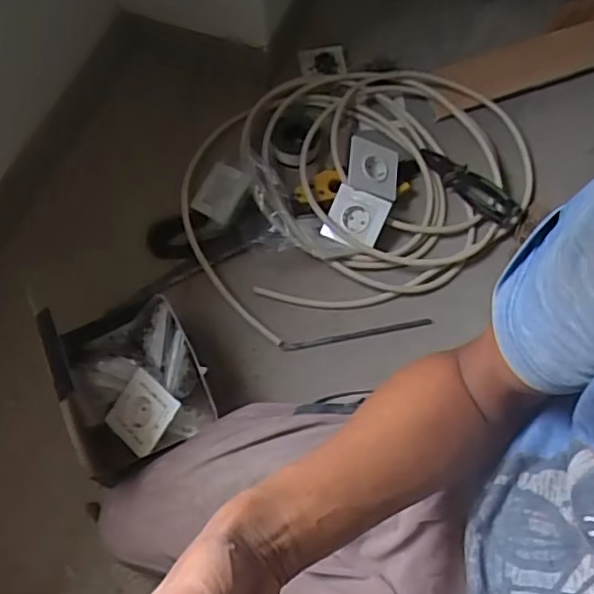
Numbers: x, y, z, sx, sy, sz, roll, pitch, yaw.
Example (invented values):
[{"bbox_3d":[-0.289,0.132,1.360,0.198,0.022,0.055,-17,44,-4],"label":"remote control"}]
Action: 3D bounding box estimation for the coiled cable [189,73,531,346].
[{"bbox_3d":[0.099,-0.209,0.999,0.591,0.083,0.458,-36,71,-15],"label":"coiled cable"}]

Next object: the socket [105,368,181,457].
[{"bbox_3d":[-0.193,0.143,0.759,0.080,0.017,0.081,34,92,22],"label":"socket"}]

